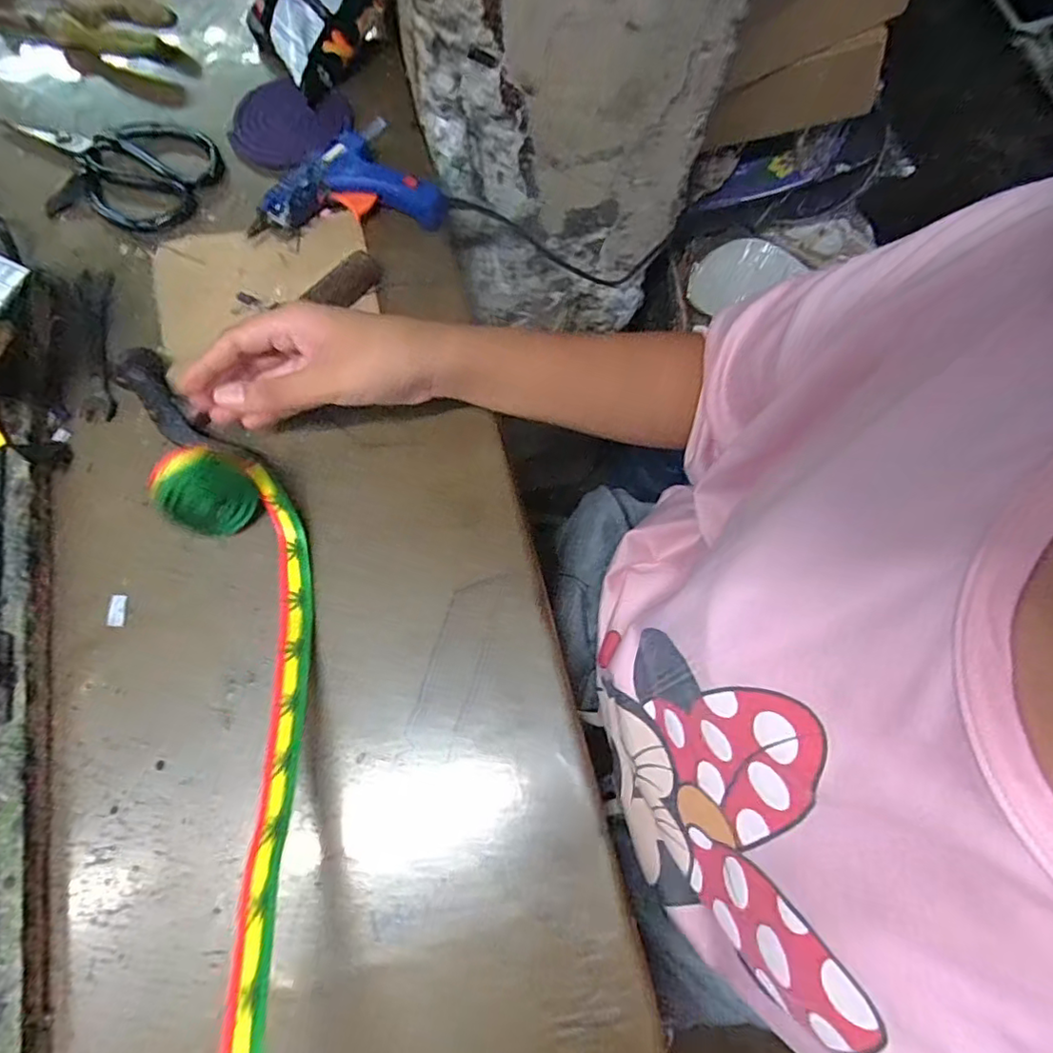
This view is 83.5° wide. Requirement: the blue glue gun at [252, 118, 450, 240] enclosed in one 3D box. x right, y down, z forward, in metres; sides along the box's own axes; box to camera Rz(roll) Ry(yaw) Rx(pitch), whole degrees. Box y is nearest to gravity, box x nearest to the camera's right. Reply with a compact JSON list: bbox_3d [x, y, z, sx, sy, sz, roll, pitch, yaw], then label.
[{"bbox_3d":[-0.137,-0.273,0.456,0.140,0.028,0.106,-8,72,-4],"label":"blue glue gun"}]

